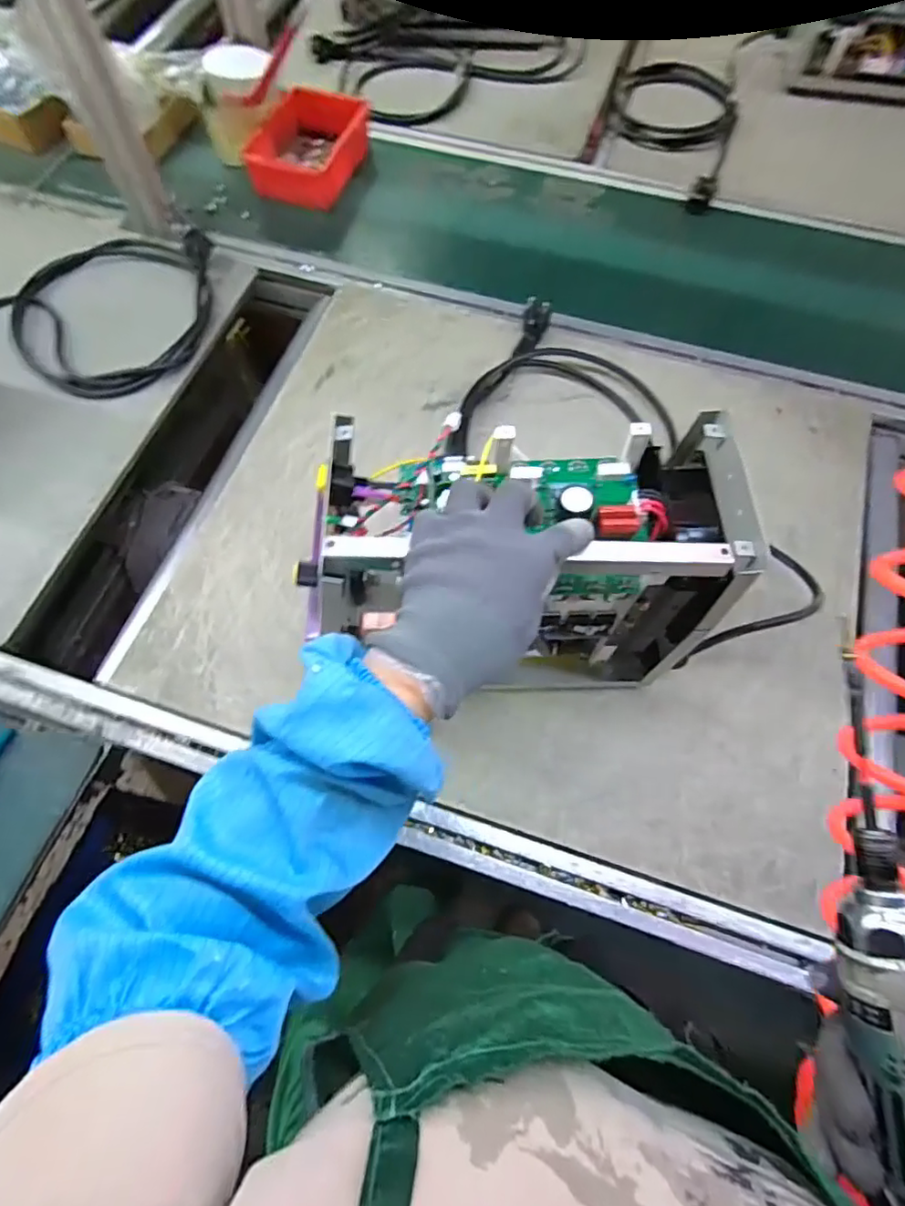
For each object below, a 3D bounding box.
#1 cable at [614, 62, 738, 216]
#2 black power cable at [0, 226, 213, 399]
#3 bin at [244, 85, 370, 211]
[{"bbox_3d":[0.359,-0.779,0.960,0.197,0.028,0.412,14,66,6],"label":"cable"},{"bbox_3d":[-0.493,-0.370,0.758,0.395,0.036,0.300,-23,68,-10],"label":"black power cable"},{"bbox_3d":[-0.213,-0.677,0.883,0.127,0.064,0.157,21,67,9],"label":"bin"}]

